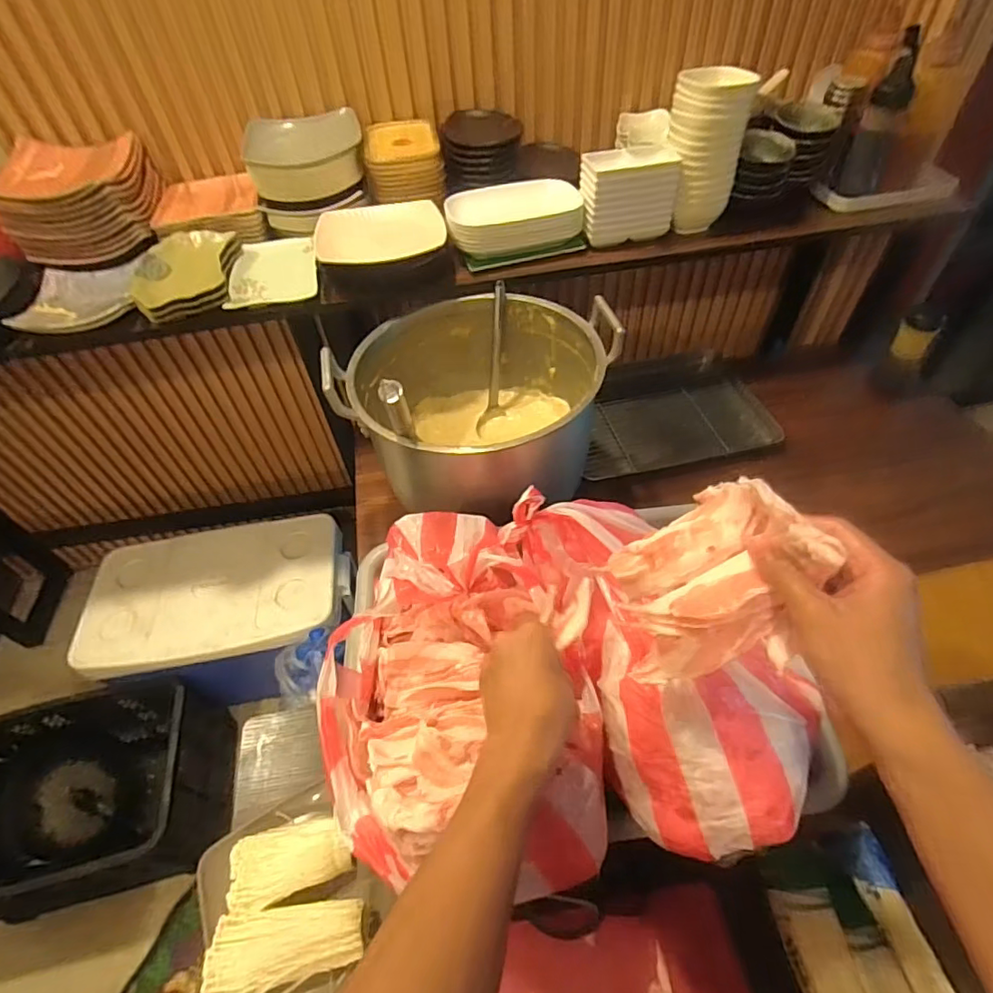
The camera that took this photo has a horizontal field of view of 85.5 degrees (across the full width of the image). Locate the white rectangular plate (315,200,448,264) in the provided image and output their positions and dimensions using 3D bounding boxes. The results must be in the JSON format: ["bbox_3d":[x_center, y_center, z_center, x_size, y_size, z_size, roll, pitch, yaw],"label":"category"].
[{"bbox_3d":[-0.189,-0.433,0.877,0.206,0.019,0.174,-13,51,-7],"label":"white rectangular plate"}]

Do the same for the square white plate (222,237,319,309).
[{"bbox_3d":[-0.377,-0.383,0.917,0.135,0.031,0.179,-12,51,-6],"label":"square white plate"}]

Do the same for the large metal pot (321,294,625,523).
[{"bbox_3d":[-0.046,-0.167,0.872,0.386,0.257,0.372,-25,53,-16],"label":"large metal pot"}]

